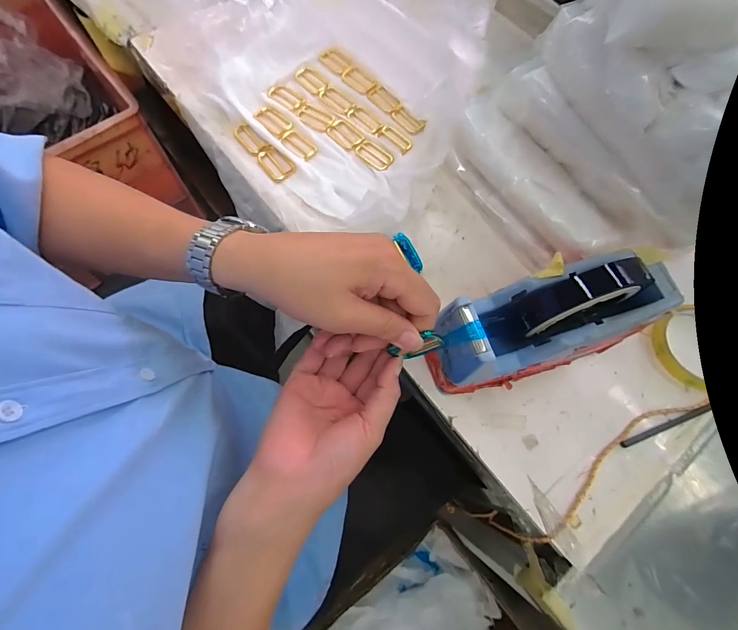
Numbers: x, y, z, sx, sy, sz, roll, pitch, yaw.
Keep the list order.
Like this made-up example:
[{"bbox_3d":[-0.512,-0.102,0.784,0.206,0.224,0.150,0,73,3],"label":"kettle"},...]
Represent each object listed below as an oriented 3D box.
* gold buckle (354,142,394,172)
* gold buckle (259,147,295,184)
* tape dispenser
[{"bbox_3d":[0.008,-0.193,0.443,0.028,0.007,0.051,-42,78,-15],"label":"gold buckle"},{"bbox_3d":[-0.110,-0.176,0.429,0.031,0.005,0.051,-45,78,-3],"label":"gold buckle"},{"bbox_3d":[0.153,0.005,0.321,0.193,0.117,0.080,-17,73,-8],"label":"tape dispenser"}]

